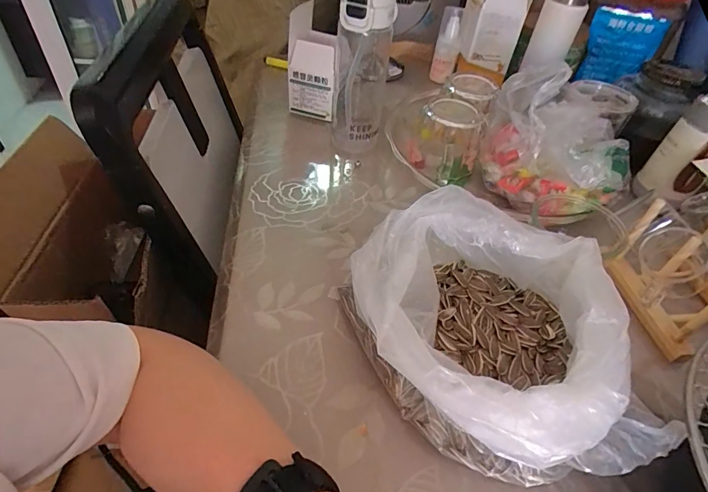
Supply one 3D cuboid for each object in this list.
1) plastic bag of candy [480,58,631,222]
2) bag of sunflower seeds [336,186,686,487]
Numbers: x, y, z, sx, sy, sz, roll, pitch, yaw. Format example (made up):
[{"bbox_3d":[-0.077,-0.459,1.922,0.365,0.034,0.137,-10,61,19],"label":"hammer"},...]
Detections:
[{"bbox_3d":[0.257,-0.134,0.509,0.166,0.151,0.176,34,51,24],"label":"plastic bag of candy"},{"bbox_3d":[0.107,0.070,0.340,0.202,0.105,0.211,-3,46,-10],"label":"bag of sunflower seeds"}]

